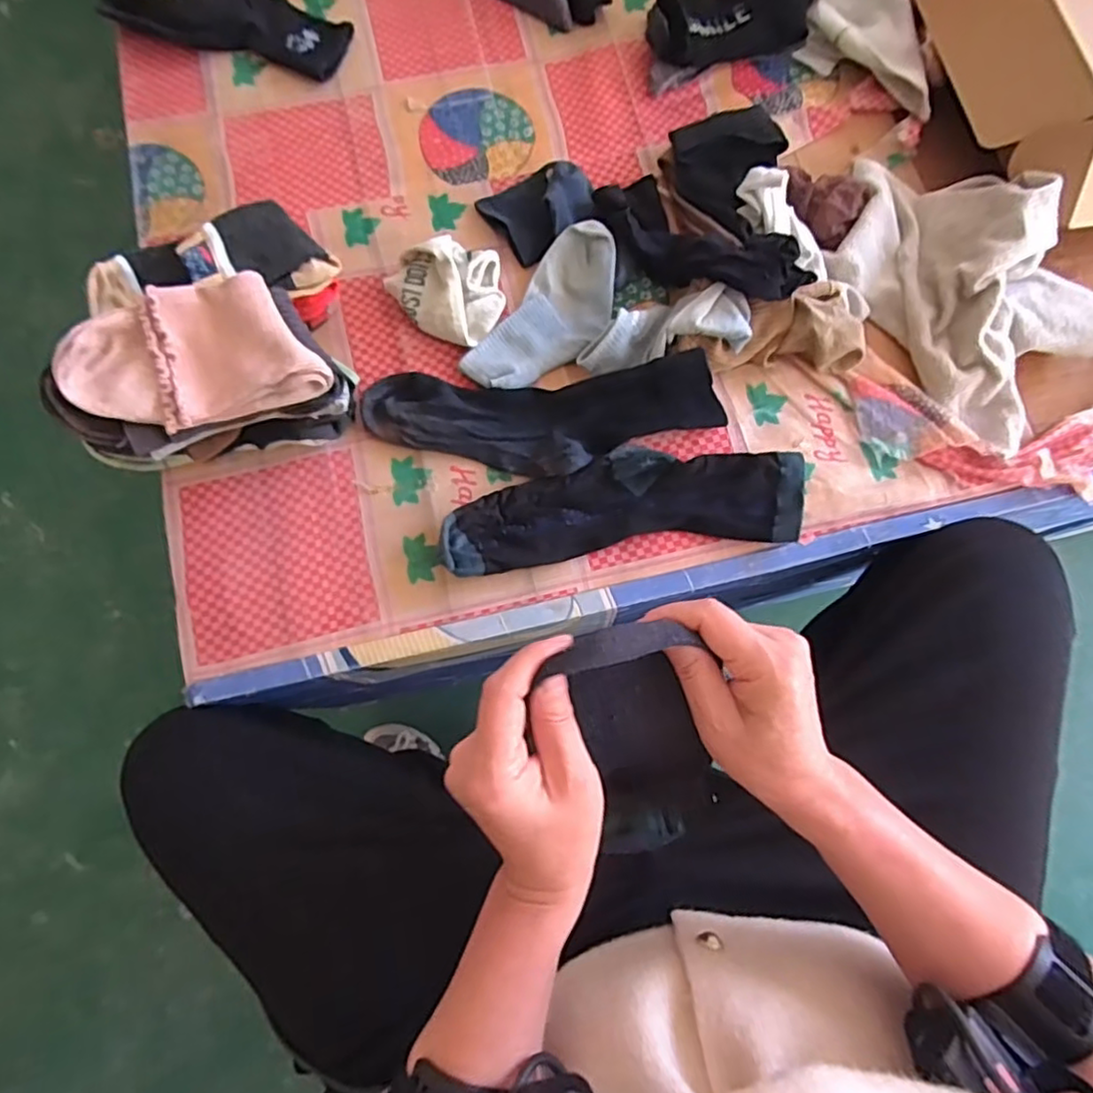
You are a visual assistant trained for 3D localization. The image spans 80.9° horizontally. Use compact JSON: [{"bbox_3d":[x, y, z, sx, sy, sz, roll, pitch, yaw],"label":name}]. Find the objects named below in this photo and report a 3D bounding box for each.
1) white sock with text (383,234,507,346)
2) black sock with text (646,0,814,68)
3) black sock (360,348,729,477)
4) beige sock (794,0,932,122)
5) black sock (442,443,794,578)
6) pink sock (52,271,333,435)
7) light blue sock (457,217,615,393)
[{"bbox_3d":[-0.083,-0.229,0.555,0.093,0.050,0.088,0,76,-1],"label":"white sock with text"},{"bbox_3d":[0.179,-0.514,0.619,0.164,0.063,0.090,-11,77,-4],"label":"black sock with text"},{"bbox_3d":[-0.004,-0.106,0.535,0.299,0.038,0.093,-1,76,-2],"label":"black sock"},{"bbox_3d":[0.293,-0.525,0.627,0.095,0.046,0.259,-12,77,-4],"label":"beige sock"},{"bbox_3d":[0.063,-0.034,0.522,0.287,0.026,0.084,-6,77,-3],"label":"black sock"},{"bbox_3d":[-0.246,-0.133,0.447,0.164,0.032,0.089,-17,77,-5],"label":"pink sock"},{"bbox_3d":[0.005,-0.203,0.563,0.077,0.029,0.169,34,78,6],"label":"light blue sock"}]

